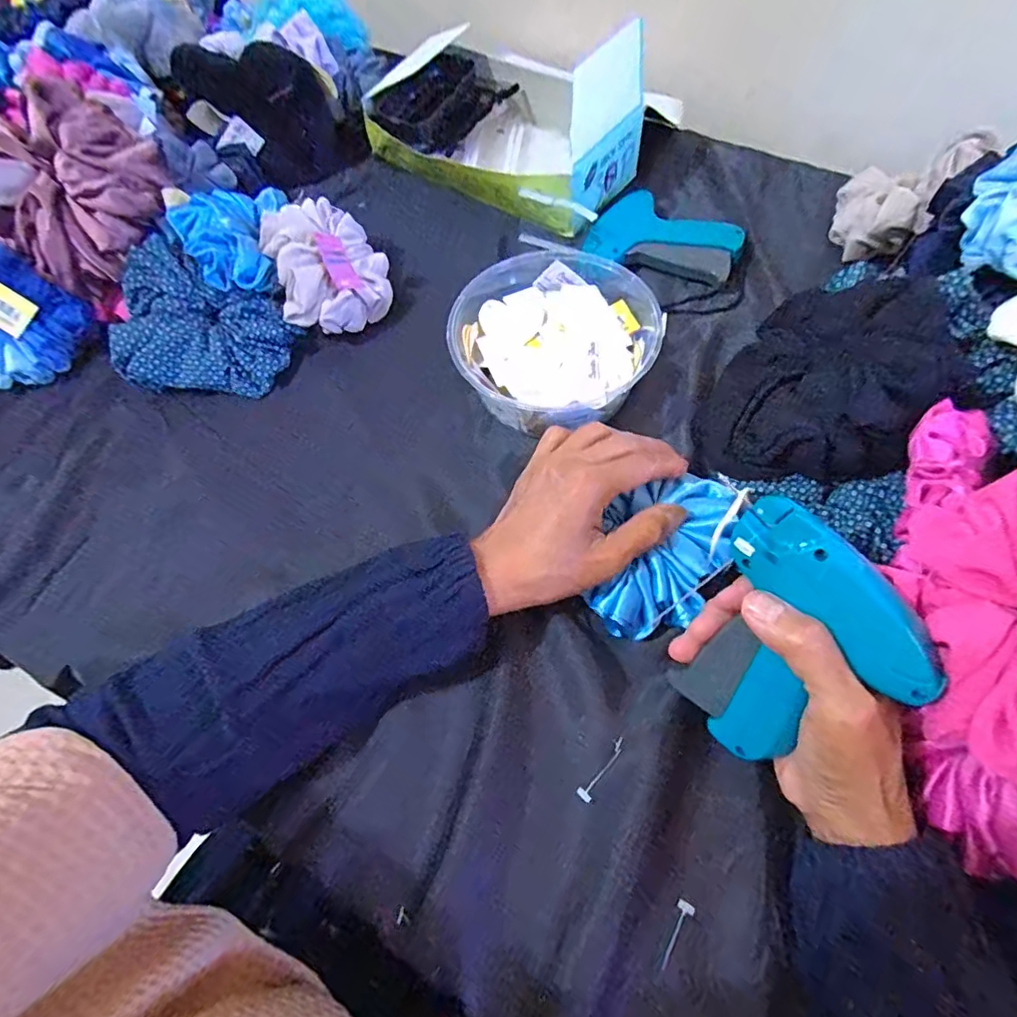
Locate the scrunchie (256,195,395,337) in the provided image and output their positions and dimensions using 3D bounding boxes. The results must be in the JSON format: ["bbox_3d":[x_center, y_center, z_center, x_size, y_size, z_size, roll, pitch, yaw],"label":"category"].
[{"bbox_3d":[-0.146,-0.198,0.459,0.084,0.070,0.101,-18,64,-6],"label":"scrunchie"}]

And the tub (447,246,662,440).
[{"bbox_3d":[0.037,-0.119,0.409,0.134,0.061,0.127,-1,64,3],"label":"tub"}]

